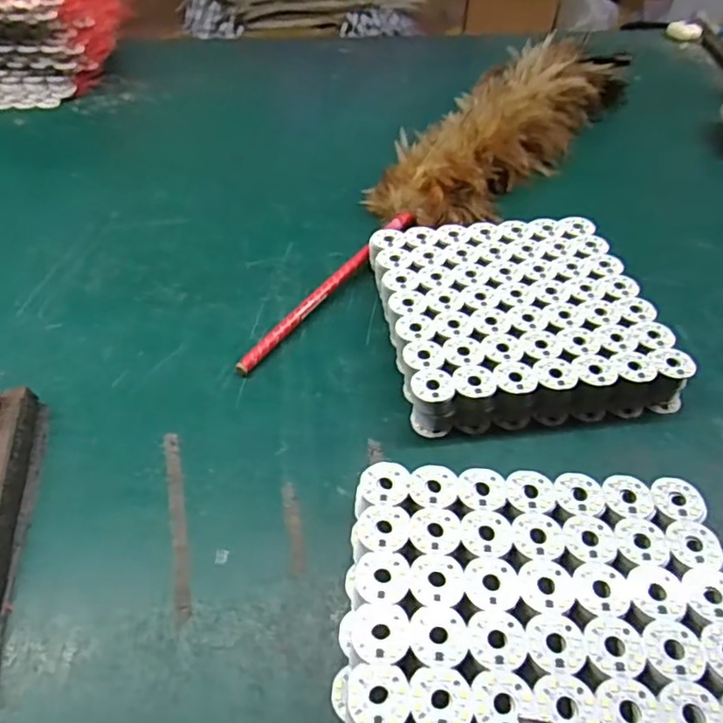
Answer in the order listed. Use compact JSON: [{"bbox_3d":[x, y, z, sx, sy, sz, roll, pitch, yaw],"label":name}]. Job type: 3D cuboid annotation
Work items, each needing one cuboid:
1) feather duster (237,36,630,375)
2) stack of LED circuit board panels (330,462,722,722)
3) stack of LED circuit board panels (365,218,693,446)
[{"bbox_3d":[0.114,-0.219,0.659,0.128,0.078,0.704,27,51,23],"label":"feather duster"},{"bbox_3d":[0.098,0.159,0.330,0.219,0.032,0.213,2,45,1],"label":"stack of LED circuit board panels"},{"bbox_3d":[0.128,-0.042,0.518,0.208,0.039,0.208,-6,46,-7],"label":"stack of LED circuit board panels"}]

